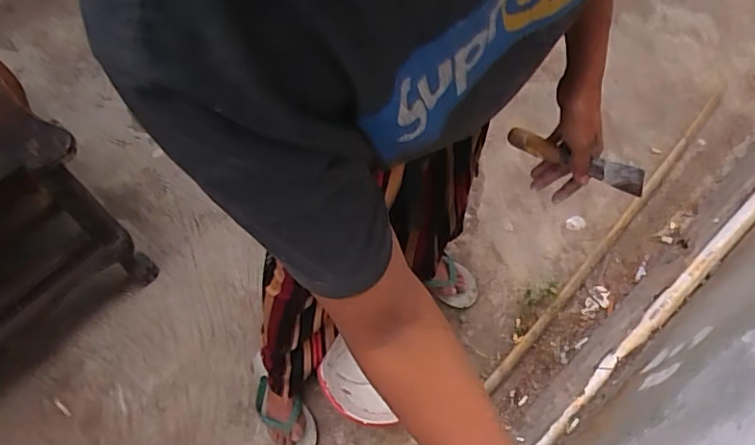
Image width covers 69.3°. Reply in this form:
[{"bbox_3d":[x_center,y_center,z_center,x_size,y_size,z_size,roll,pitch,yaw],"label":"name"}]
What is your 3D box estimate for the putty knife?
[{"bbox_3d":[0.222,-0.074,0.629,0.166,0.035,0.016,27,64,34],"label":"putty knife"}]

